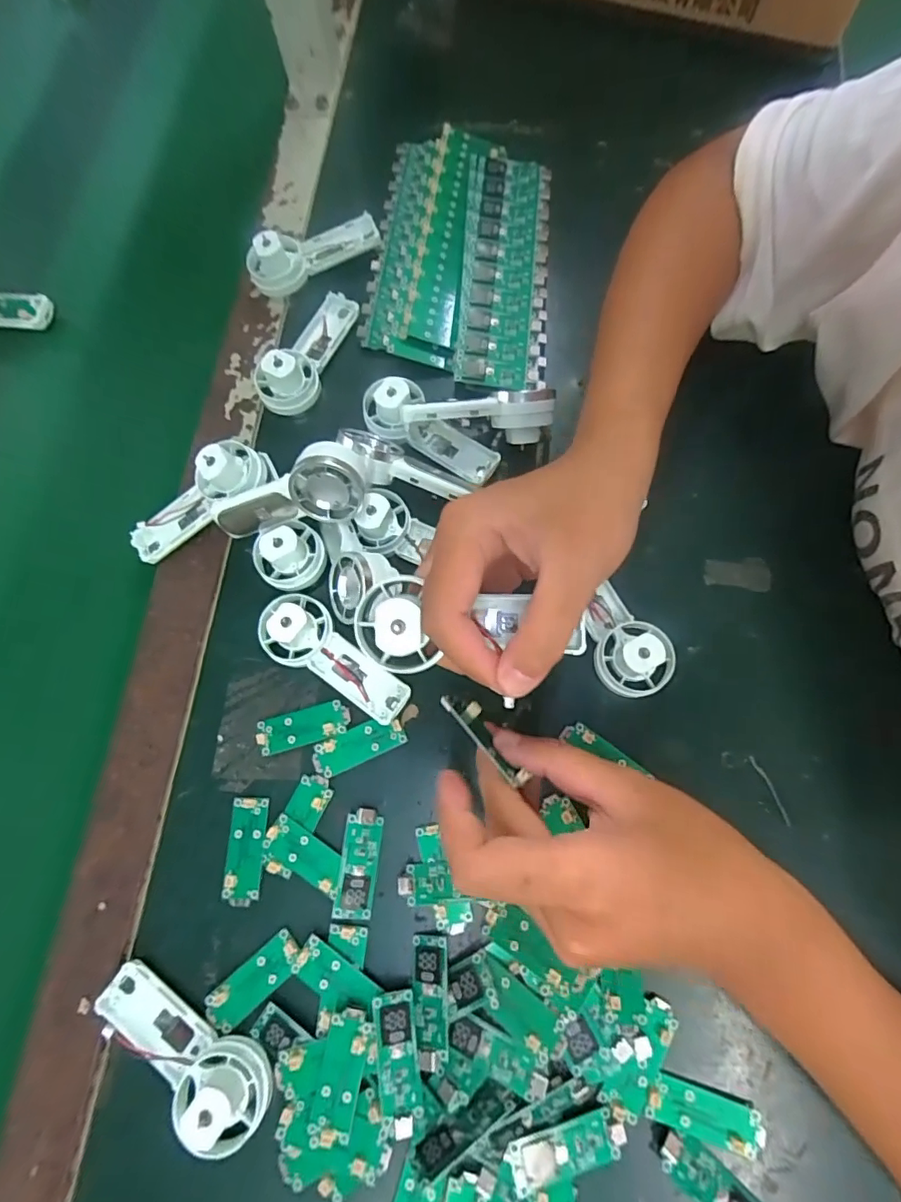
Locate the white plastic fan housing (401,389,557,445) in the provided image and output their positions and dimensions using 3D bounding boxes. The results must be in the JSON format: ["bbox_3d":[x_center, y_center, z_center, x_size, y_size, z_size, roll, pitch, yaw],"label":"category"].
[{"bbox_3d":[0.018,-0.110,0.324,0.086,0.040,0.024,1,74,2],"label":"white plastic fan housing"}]

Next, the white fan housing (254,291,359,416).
[{"bbox_3d":[-0.095,-0.167,0.351,0.039,0.032,0.094,20,75,7],"label":"white fan housing"}]

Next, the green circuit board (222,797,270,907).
[{"bbox_3d":[-0.107,0.131,0.281,0.020,0.004,0.051,2,74,3],"label":"green circuit board"}]

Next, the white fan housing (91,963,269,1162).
[{"bbox_3d":[-0.125,0.206,0.245,0.093,0.030,0.033,33,77,11],"label":"white fan housing"}]

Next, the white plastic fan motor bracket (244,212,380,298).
[{"bbox_3d":[-0.095,-0.246,0.370,0.092,0.026,0.031,-27,75,-6],"label":"white plastic fan motor bracket"}]

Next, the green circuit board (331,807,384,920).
[{"bbox_3d":[-0.047,0.135,0.277,0.019,0.005,0.052,6,74,4],"label":"green circuit board"}]

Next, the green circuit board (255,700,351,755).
[{"bbox_3d":[-0.081,0.070,0.297,0.051,0.006,0.019,-15,74,-2],"label":"green circuit board"}]

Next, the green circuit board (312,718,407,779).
[{"bbox_3d":[-0.050,0.078,0.293,0.050,0.004,0.019,-23,74,-5],"label":"green circuit board"}]

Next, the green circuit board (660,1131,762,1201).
[{"bbox_3d":[0.116,0.257,0.232,0.051,0.007,0.018,39,79,12],"label":"green circuit board"}]

